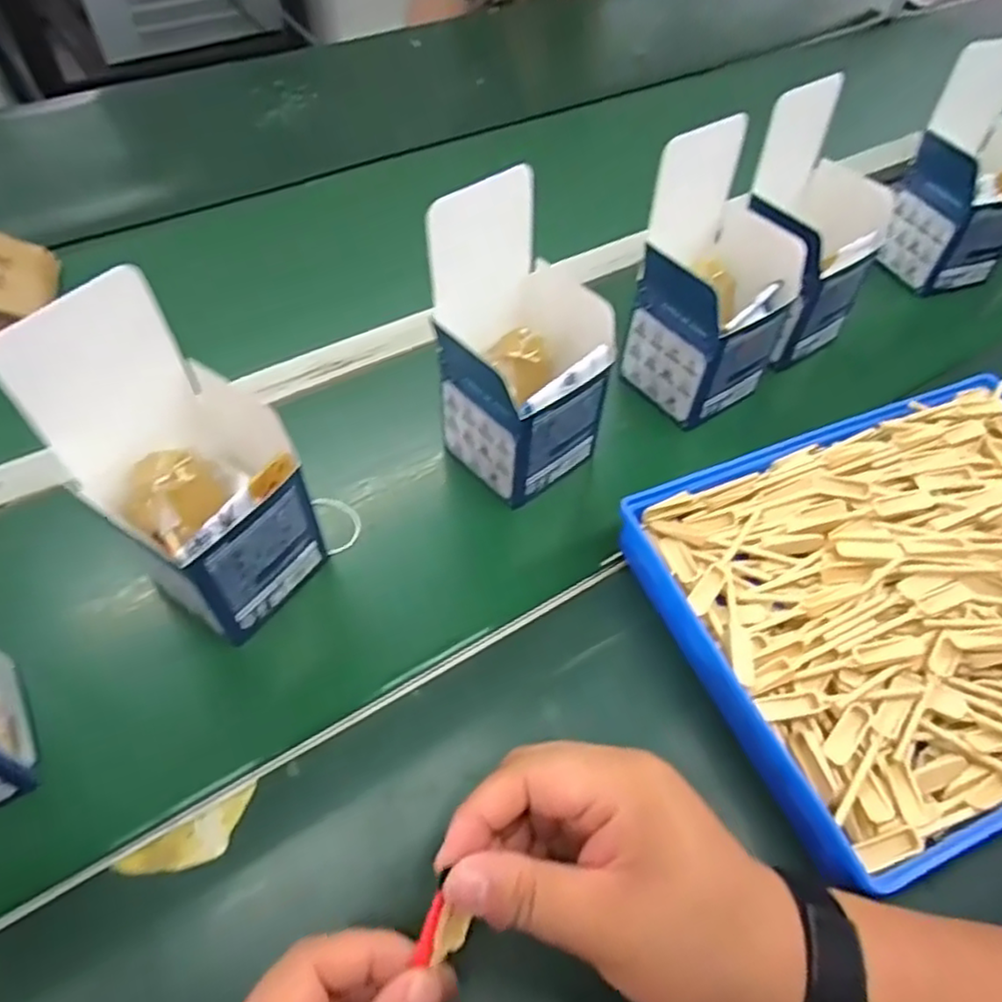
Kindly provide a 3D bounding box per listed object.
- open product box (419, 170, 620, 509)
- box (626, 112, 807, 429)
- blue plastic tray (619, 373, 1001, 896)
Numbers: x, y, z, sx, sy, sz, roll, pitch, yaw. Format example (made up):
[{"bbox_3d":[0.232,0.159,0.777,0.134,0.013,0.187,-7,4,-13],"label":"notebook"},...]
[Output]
[{"bbox_3d":[0.014,-0.097,0.433,0.095,0.166,0.094,-34,61,-25],"label":"open product box"},{"bbox_3d":[0.160,-0.158,0.486,0.109,0.167,0.093,-33,61,-24],"label":"box"},{"bbox_3d":[0.260,0.045,0.404,0.315,0.045,0.232,-19,49,-13],"label":"blue plastic tray"}]

